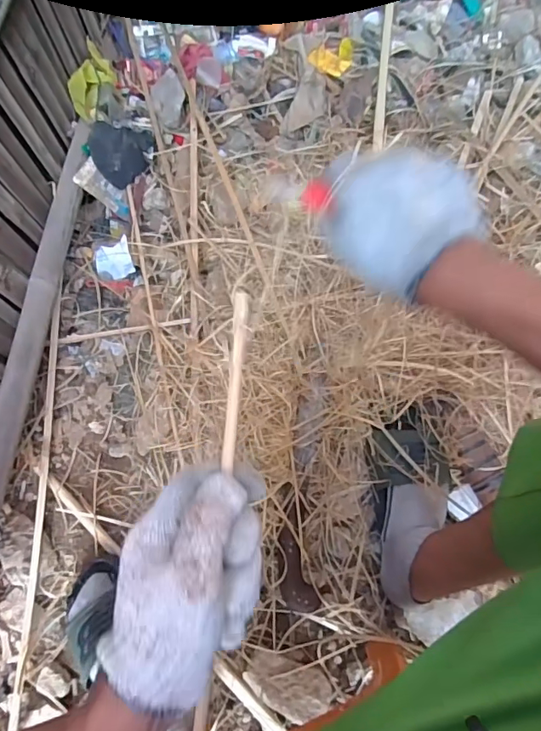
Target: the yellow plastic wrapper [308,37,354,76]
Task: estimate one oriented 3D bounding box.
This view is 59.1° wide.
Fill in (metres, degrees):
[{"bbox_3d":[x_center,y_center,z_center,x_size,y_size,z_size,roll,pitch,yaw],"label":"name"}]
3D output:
[{"bbox_3d":[0.121,-0.611,0.930,0.080,0.014,0.082,17,74,3],"label":"yellow plastic wrapper"}]

